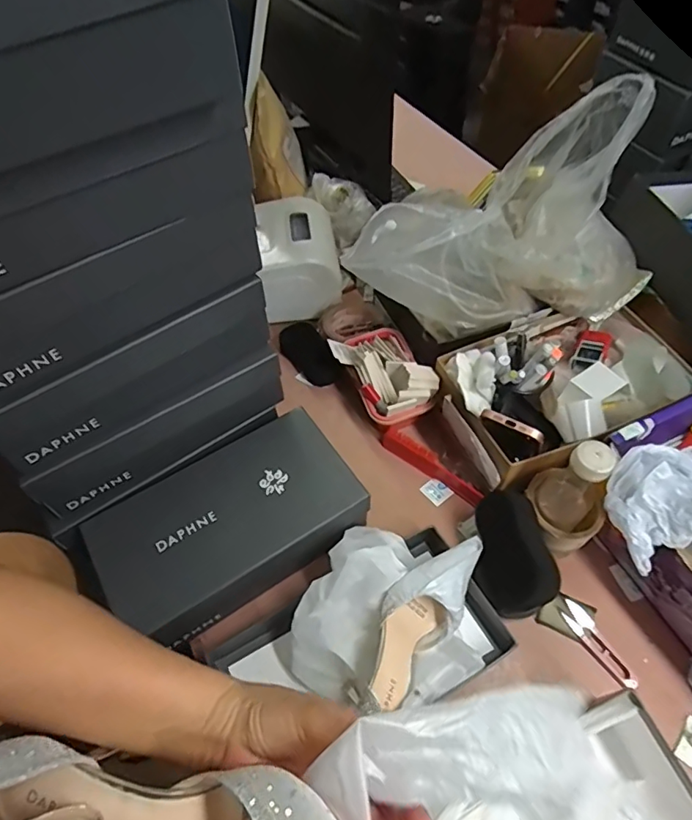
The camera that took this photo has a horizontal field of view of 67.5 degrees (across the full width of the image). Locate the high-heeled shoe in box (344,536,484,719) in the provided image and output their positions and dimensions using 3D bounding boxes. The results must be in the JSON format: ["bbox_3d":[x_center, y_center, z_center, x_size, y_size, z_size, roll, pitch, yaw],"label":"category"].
[{"bbox_3d":[0.077,0.227,0.564,0.073,0.072,0.211,29,61,20],"label":"high-heeled shoe in box"}]

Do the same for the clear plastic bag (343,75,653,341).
[{"bbox_3d":[0.212,-0.236,0.669,0.378,0.271,0.203,-23,58,-13],"label":"clear plastic bag"}]

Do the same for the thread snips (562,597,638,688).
[{"bbox_3d":[0.287,0.264,0.589,0.028,0.017,0.102,-30,59,-17],"label":"thread snips"}]

